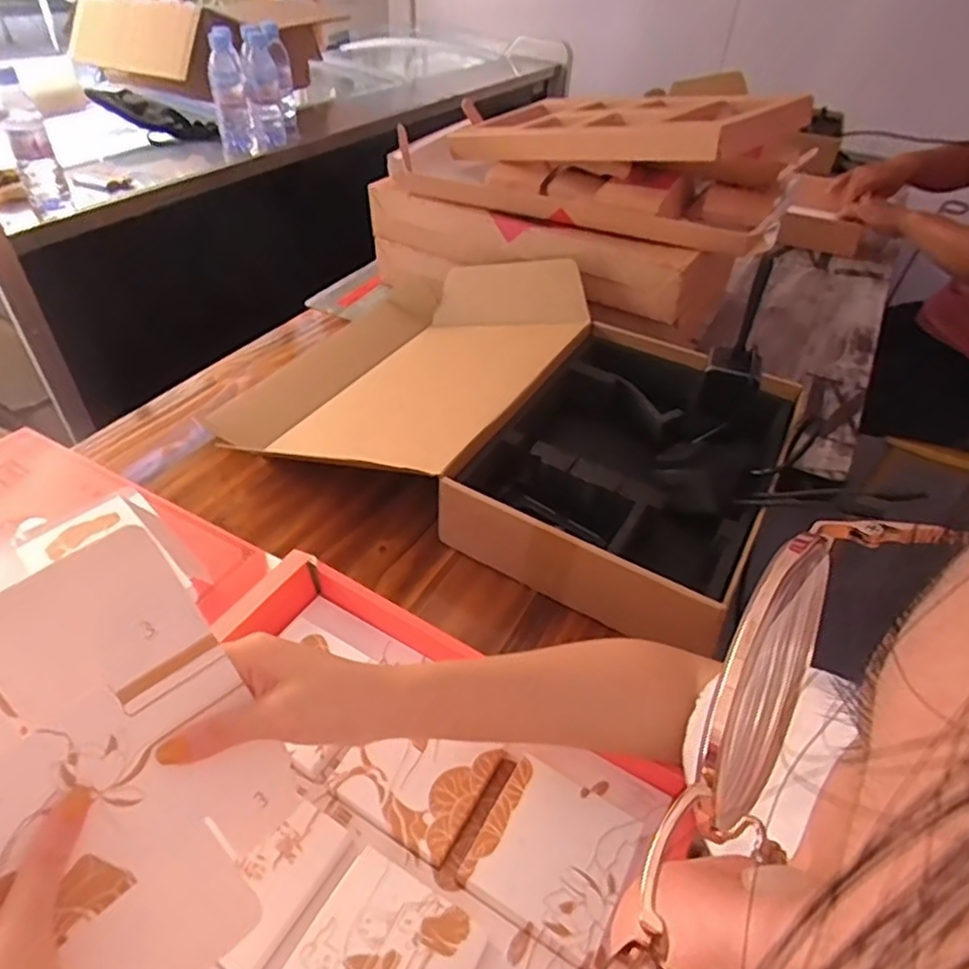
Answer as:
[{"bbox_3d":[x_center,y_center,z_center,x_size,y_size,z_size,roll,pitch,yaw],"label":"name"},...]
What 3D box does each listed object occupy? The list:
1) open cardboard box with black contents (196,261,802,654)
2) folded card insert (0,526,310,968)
[{"bbox_3d":[0.027,-0.097,0.739,0.577,0.132,0.393,24,46,20],"label":"open cardboard box with black contents"},{"bbox_3d":[-0.172,0.141,0.305,0.129,0.207,0.009,-33,14,-33],"label":"folded card insert"}]

